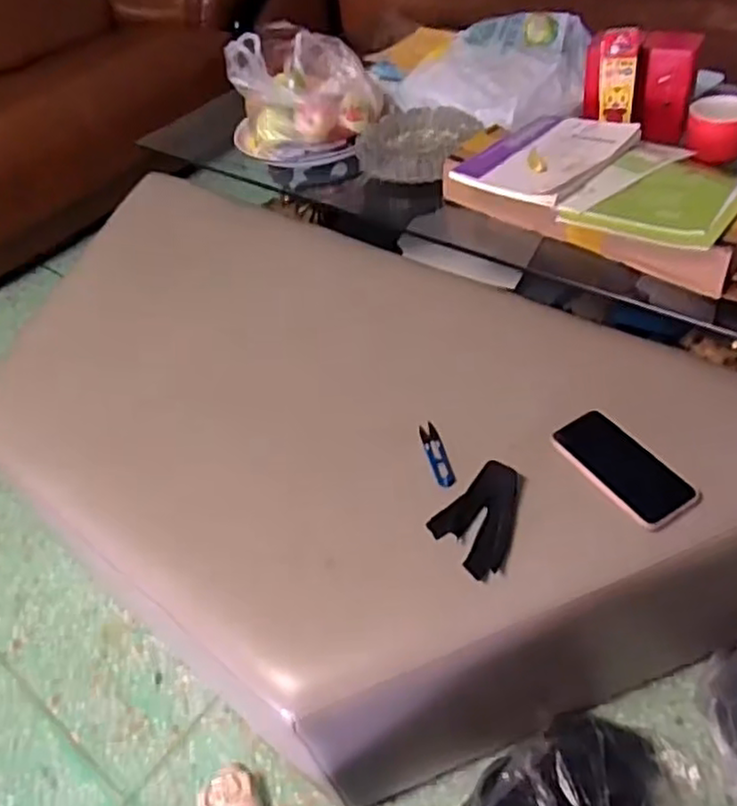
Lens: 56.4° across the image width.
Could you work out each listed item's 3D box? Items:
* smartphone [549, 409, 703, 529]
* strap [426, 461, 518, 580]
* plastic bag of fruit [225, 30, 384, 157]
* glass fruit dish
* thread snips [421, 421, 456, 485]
[{"bbox_3d":[0.283,0.071,0.770,0.082,0.014,0.158,-29,48,-18],"label":"smartphone"},{"bbox_3d":[0.129,0.121,0.734,0.118,0.022,0.085,-37,51,-24],"label":"strap"},{"bbox_3d":[-0.121,-0.609,1.321,0.289,0.173,0.187,-9,45,1],"label":"plastic bag of fruit"},{"bbox_3d":[0.082,-0.468,1.233,0.209,0.056,0.191,-5,45,5],"label":"glass fruit dish"},{"bbox_3d":[0.082,0.062,0.824,0.021,0.004,0.104,-14,45,-3],"label":"thread snips"}]

